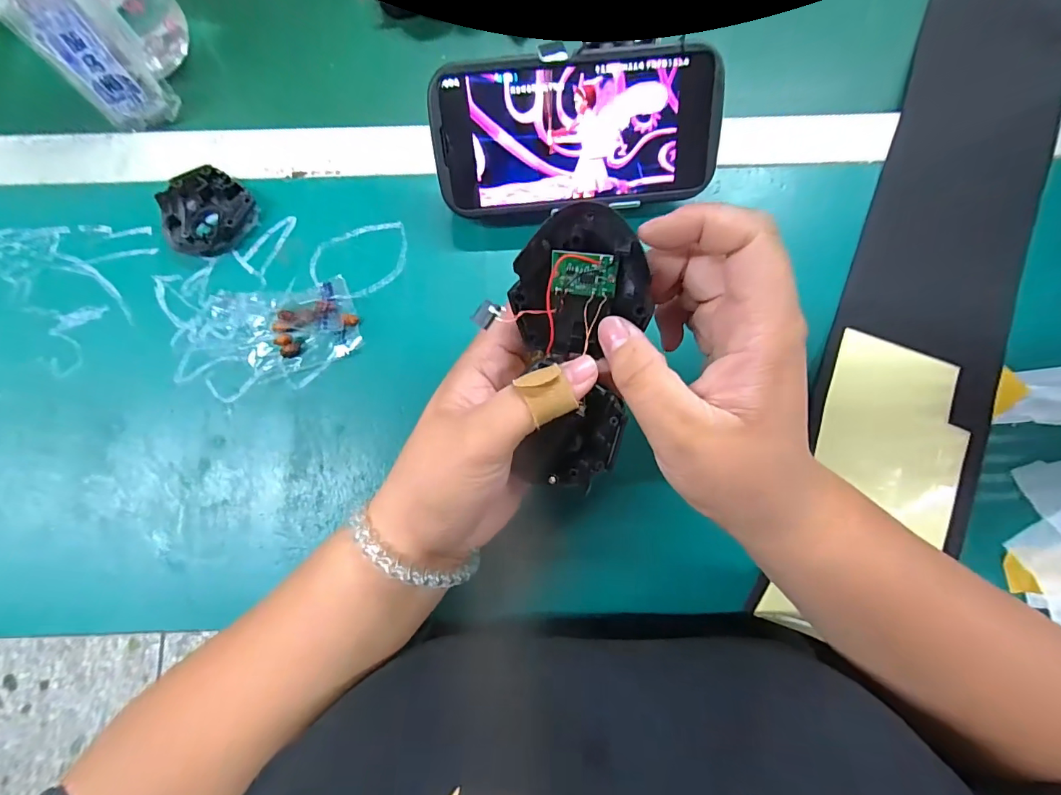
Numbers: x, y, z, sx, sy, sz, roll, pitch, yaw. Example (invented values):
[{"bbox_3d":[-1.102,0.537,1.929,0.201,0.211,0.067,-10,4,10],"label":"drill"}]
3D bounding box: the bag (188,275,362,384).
[{"bbox_3d":[-0.169,-0.045,0.305,0.106,0.009,0.061,-8,79,-1],"label":"bag"}]

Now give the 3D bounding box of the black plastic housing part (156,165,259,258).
[{"bbox_3d":[-0.220,-0.125,0.314,0.051,0.017,0.059,32,81,6],"label":"black plastic housing part"}]

